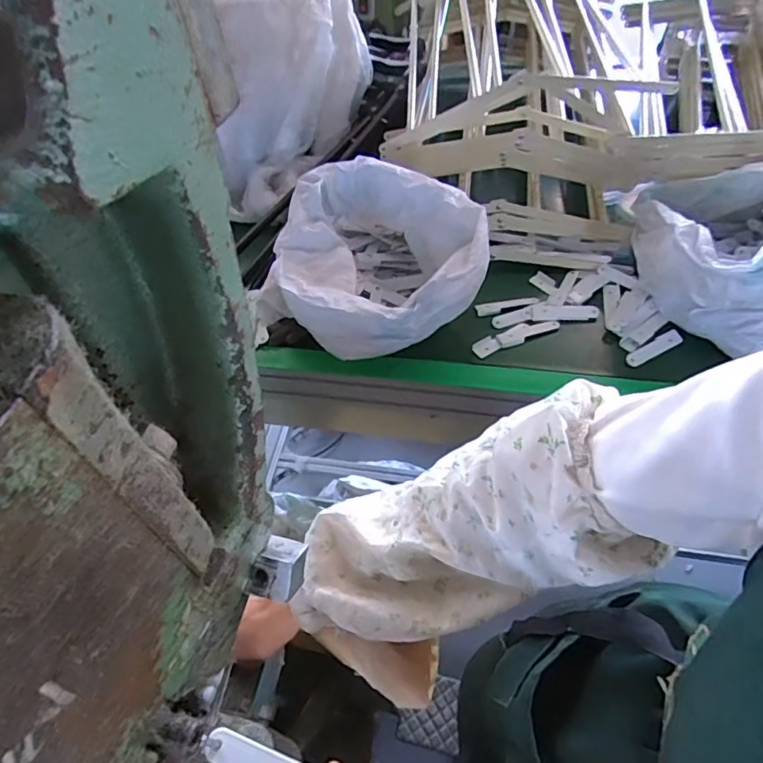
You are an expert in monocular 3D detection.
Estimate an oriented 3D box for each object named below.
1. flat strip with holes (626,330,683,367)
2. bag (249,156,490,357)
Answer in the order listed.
[{"bbox_3d":[0.386,-0.048,0.733,0.093,0.011,0.023,-25,55,-14],"label":"flat strip with holes"},{"bbox_3d":[-0.008,-0.163,0.740,0.299,0.155,0.263,20,57,18],"label":"bag"}]

